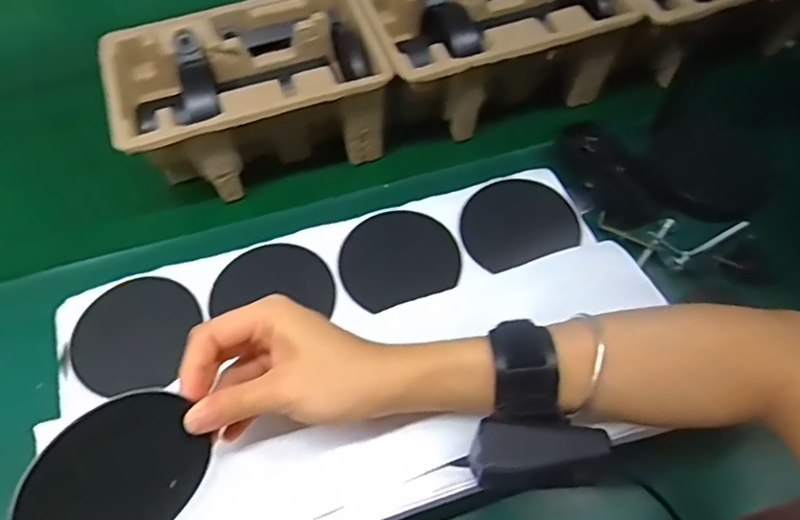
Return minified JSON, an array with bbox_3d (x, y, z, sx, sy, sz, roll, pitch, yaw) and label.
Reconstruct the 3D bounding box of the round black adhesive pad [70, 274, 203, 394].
[{"bbox_3d":[-0.198,0.054,0.436,0.086,0.008,0.089,0,58,0],"label":"round black adhesive pad"}]

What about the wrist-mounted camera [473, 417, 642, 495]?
[{"bbox_3d":[0.080,0.104,0.310,0.084,0.026,0.035,2,58,1],"label":"wrist-mounted camera"}]

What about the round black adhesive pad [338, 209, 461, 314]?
[{"bbox_3d":[-0.002,-0.004,0.466,0.091,0.005,0.082,-16,59,-10],"label":"round black adhesive pad"}]

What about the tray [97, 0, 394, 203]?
[{"bbox_3d":[-0.133,-0.148,0.540,0.221,0.105,0.142,-15,59,-9],"label":"tray"}]

